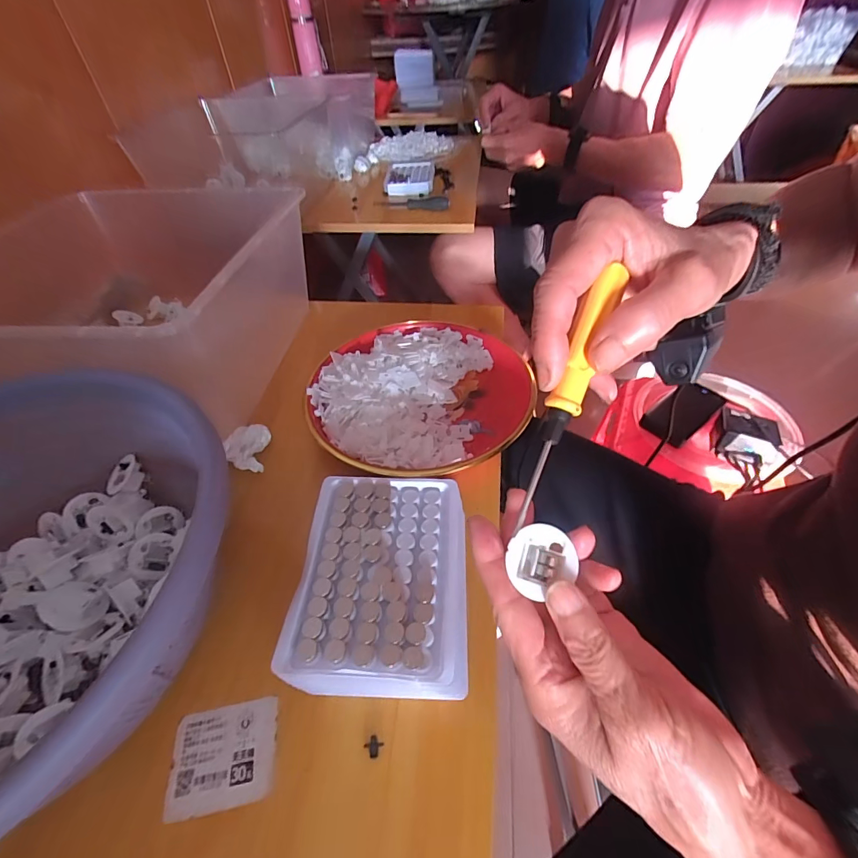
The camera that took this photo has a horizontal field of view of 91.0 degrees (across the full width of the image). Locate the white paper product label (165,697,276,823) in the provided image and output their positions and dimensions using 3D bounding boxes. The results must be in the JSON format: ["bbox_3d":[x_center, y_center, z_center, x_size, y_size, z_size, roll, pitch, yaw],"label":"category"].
[{"bbox_3d":[-0.119,0.188,0.243,0.058,0.004,0.048,-10,47,-6],"label":"white paper product label"}]

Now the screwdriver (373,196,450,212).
[{"bbox_3d":[-0.031,-0.411,0.769,0.133,0.021,0.024,8,48,10],"label":"screwdriver"}]

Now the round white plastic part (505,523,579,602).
[{"bbox_3d":[0.050,0.059,0.198,0.030,0.012,0.027,-27,81,-10],"label":"round white plastic part"}]

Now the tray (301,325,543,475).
[{"bbox_3d":[-0.010,-0.036,0.421,0.212,0.030,0.209,-1,47,2],"label":"tray"}]

